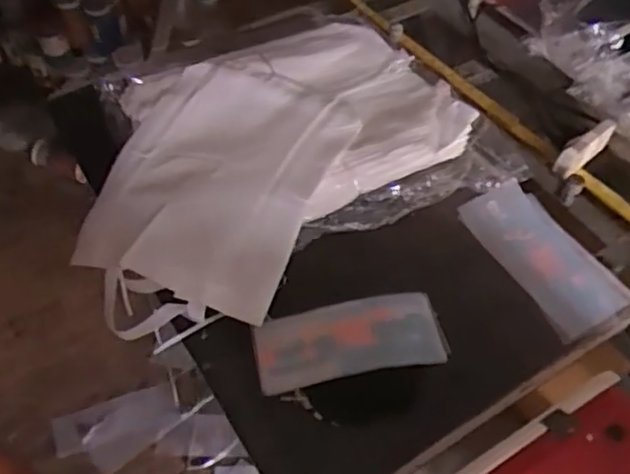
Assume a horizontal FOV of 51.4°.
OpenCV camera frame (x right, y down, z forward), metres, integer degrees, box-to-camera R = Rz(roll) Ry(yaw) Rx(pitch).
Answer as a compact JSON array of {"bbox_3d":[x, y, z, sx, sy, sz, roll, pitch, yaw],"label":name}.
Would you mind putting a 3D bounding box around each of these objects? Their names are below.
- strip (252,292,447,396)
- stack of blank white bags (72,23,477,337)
[{"bbox_3d":[0.044,0.132,0.845,0.240,0.015,0.104,-10,52,-9],"label":"strip"},{"bbox_3d":[-0.084,-0.128,0.993,0.625,0.092,0.416,-37,61,-27],"label":"stack of blank white bags"}]

